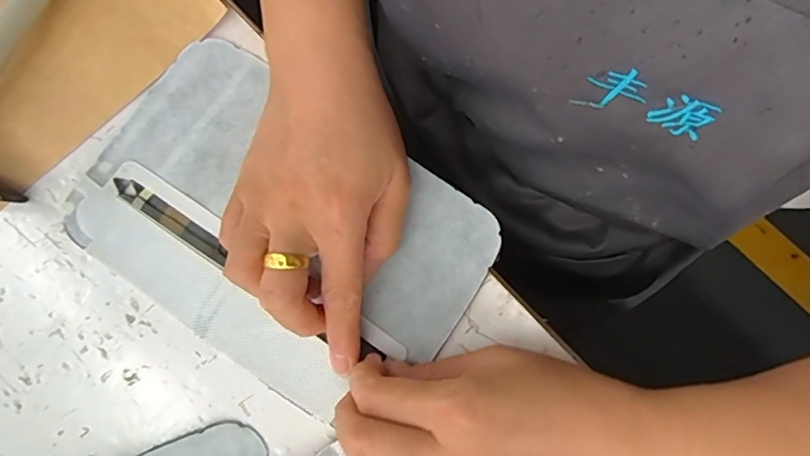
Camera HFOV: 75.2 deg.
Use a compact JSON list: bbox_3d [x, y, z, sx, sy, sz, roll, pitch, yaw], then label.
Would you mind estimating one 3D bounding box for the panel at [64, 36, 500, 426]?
[{"bbox_3d":[-0.063,-0.001,0.268,0.195,0.010,0.130,34,79,6],"label":"panel"}]

